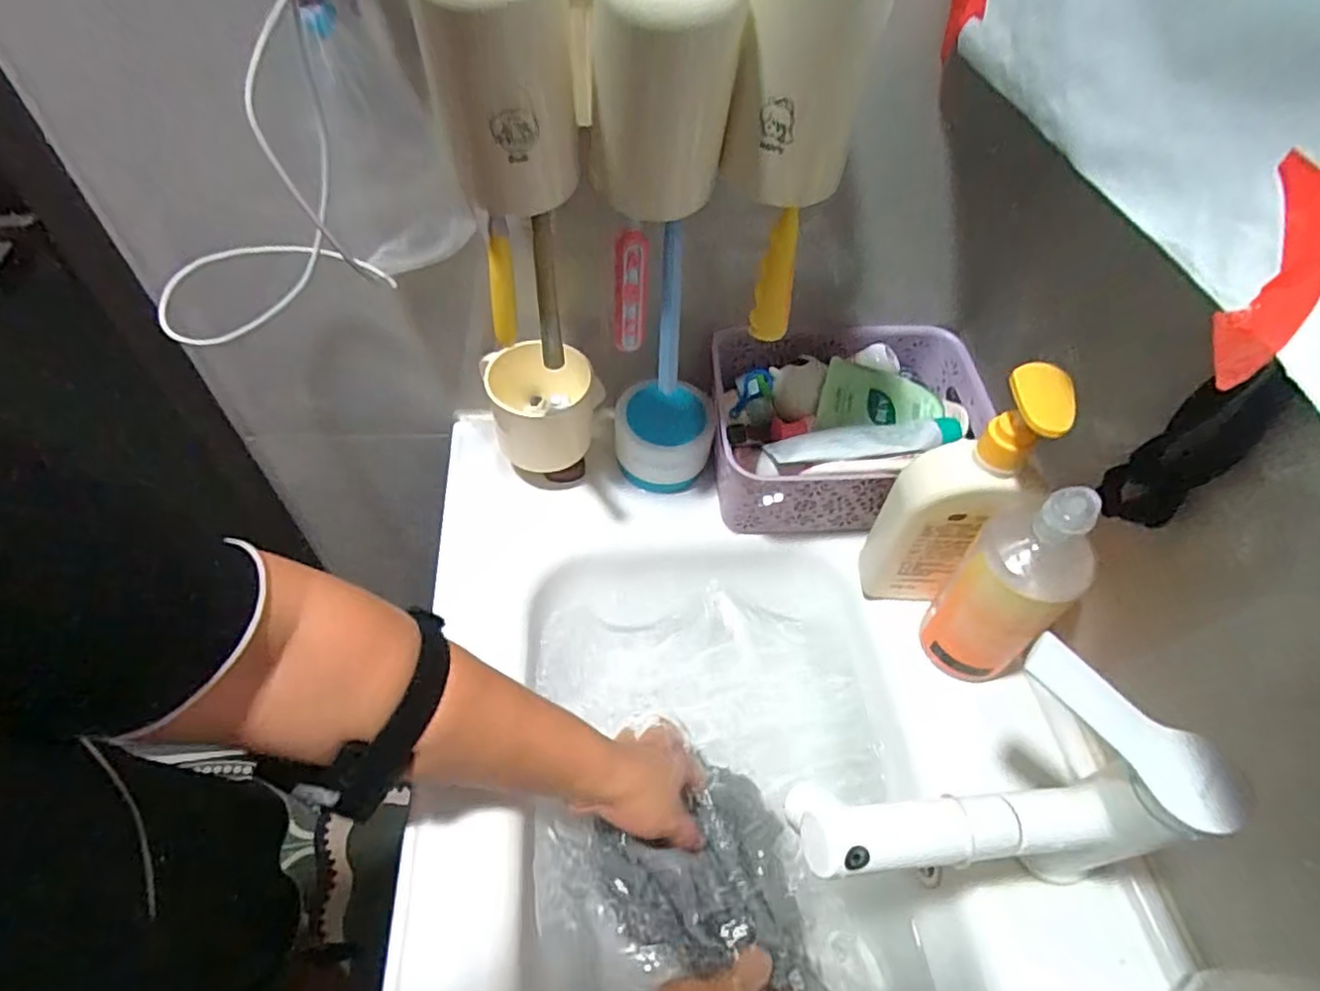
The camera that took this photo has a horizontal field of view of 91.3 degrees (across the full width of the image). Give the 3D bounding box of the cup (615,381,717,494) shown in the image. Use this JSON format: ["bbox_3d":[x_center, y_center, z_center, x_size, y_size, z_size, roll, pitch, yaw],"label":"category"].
[{"bbox_3d":[0.002,-0.052,0.585,0.085,0.075,0.068,4,50,-2],"label":"cup"}]

